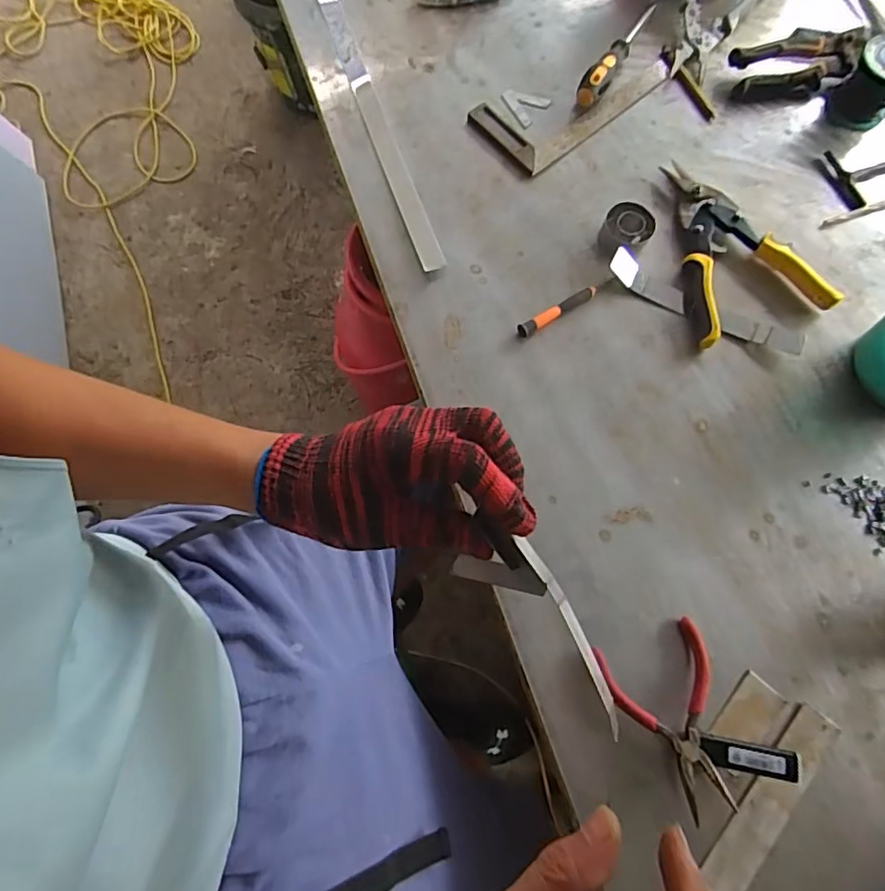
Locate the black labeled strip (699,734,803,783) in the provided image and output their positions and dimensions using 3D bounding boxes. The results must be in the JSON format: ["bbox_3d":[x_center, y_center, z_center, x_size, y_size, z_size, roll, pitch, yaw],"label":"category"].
[{"bbox_3d":[0.258,0.265,0.480,0.077,0.017,0.025,7,73,14],"label":"black labeled strip"}]

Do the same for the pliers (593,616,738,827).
[{"bbox_3d":[0.199,0.235,0.491,0.089,0.023,0.139,-12,75,-5],"label":"pliers"}]

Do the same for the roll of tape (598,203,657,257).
[{"bbox_3d":[0.199,-0.236,0.625,0.052,0.025,0.061,41,77,10],"label":"roll of tape"}]

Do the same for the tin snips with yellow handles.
[{"bbox_3d":[0.326,-0.220,0.626,0.143,0.026,0.220,-8,74,-4],"label":"tin snips with yellow handles"}]

